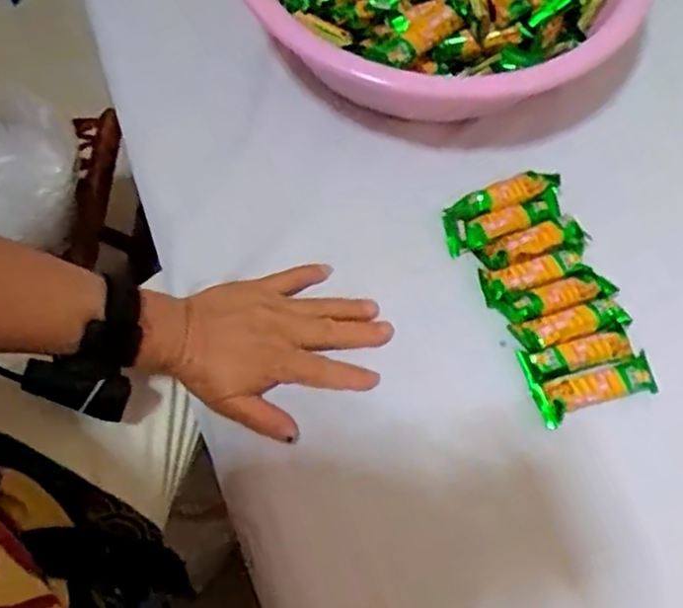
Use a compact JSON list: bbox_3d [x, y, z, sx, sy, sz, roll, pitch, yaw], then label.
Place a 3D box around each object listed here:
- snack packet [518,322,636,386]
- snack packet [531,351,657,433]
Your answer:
[{"bbox_3d":[0.174,0.038,0.537,0.085,0.010,0.024,-14,67,-8],"label":"snack packet"},{"bbox_3d":[0.186,0.064,0.536,0.091,0.024,0.029,-19,62,-9],"label":"snack packet"}]

